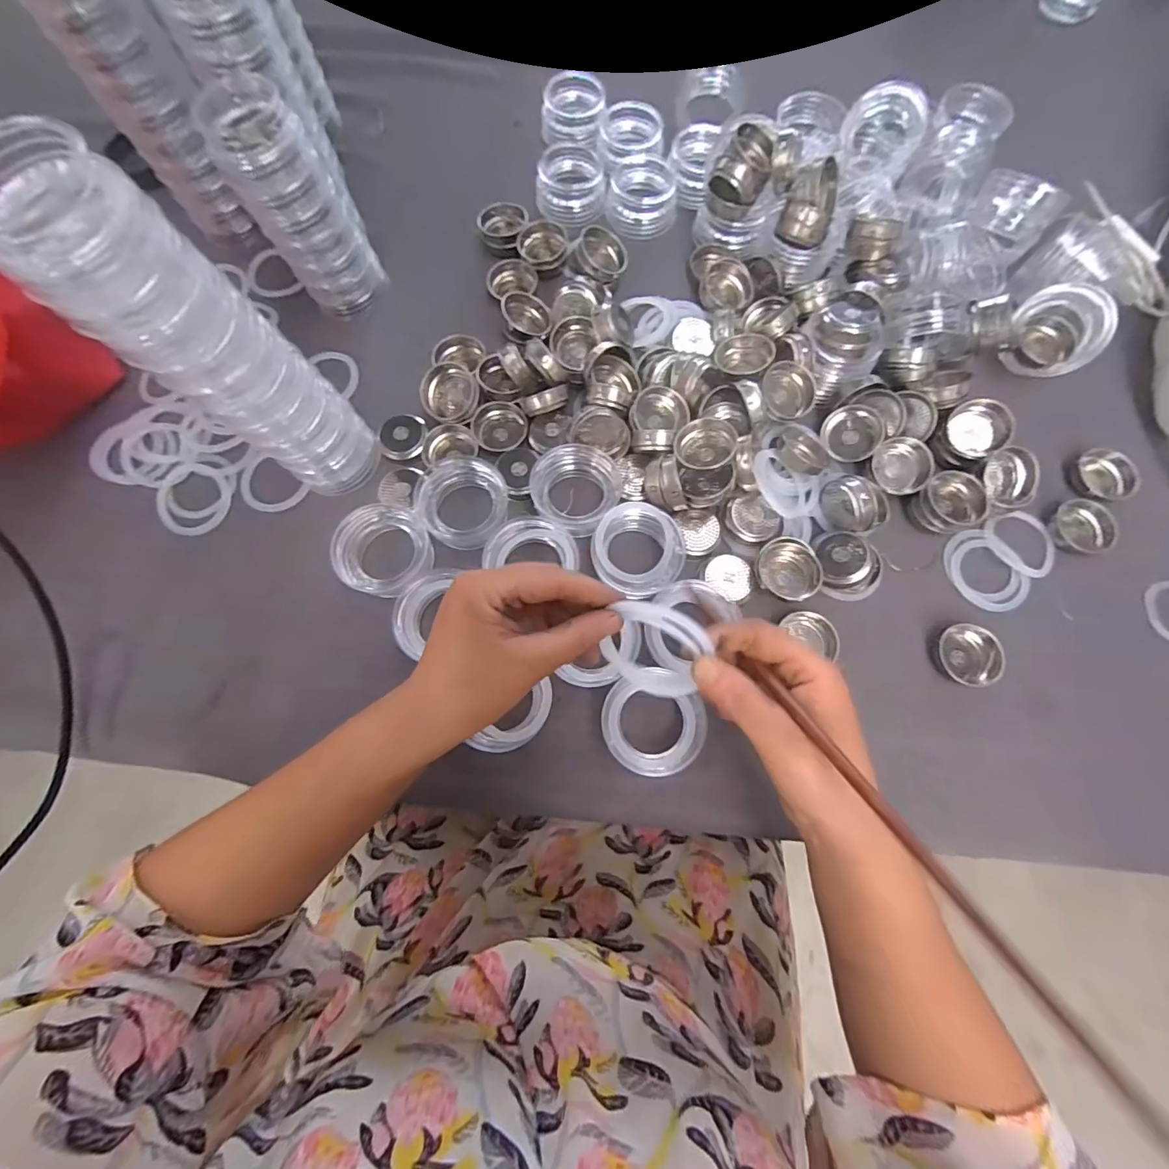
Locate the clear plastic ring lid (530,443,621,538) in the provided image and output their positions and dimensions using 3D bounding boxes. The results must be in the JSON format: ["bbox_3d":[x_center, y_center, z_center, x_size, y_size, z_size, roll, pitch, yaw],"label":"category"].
[{"bbox_3d":[-0.004,-0.075,0.384,0.071,0.031,0.068,0,74,-1],"label":"clear plastic ring lid"}]

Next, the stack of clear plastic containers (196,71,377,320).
[{"bbox_3d":[-0.233,-0.305,0.402,0.069,0.141,0.080,-33,77,-10],"label":"stack of clear plastic containers"}]

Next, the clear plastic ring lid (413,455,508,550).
[{"bbox_3d":[-0.098,-0.067,0.384,0.073,0.023,0.066,43,78,10],"label":"clear plastic ring lid"}]

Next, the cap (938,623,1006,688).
[{"bbox_3d":[0.285,0.052,0.360,0.044,0.015,0.044,0,74,-1],"label":"cap"}]

